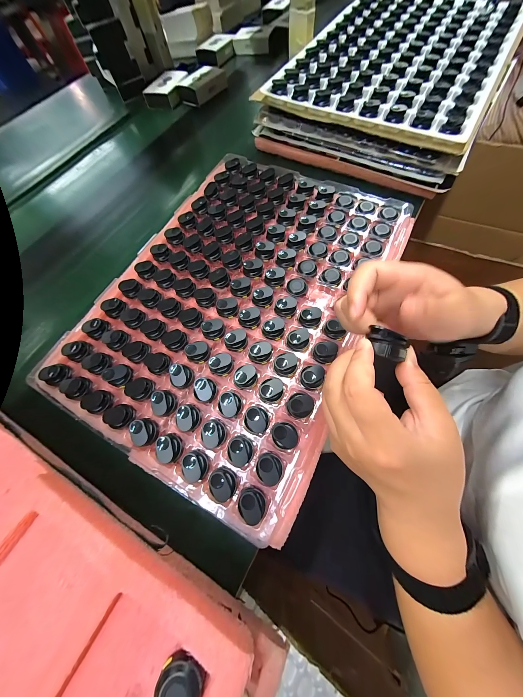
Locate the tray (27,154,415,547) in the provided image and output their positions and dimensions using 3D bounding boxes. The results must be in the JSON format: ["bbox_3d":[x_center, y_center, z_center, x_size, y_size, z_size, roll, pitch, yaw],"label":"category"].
[{"bbox_3d":[-0.033,-0.089,0.320,0.367,0.024,0.497,27,73,12],"label":"tray"}]

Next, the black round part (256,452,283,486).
[{"bbox_3d":[0.008,0.127,0.233,0.026,0.017,0.029,4,68,8],"label":"black round part"}]

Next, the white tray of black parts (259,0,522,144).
[{"bbox_3d":[0.271,-0.573,0.420,0.356,0.023,0.472,28,75,13],"label":"white tray of black parts"}]

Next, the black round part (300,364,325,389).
[{"bbox_3d":[0.061,0.032,0.264,0.027,0.014,0.028,-1,63,2],"label":"black round part"}]

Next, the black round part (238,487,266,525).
[{"bbox_3d":[-0.010,0.158,0.222,0.025,0.016,0.029,6,68,8],"label":"black round part"}]

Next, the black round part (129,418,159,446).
[{"bbox_3d":[-0.135,0.093,0.250,0.023,0.012,0.030,-35,68,-9],"label":"black round part"}]

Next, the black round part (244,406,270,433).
[{"bbox_3d":[-0.005,0.080,0.251,0.026,0.016,0.028,-2,67,5],"label":"black round part"}]

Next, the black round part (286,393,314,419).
[{"bbox_3d":[0.044,0.063,0.250,0.029,0.011,0.029,-2,67,5],"label":"black round part"}]

